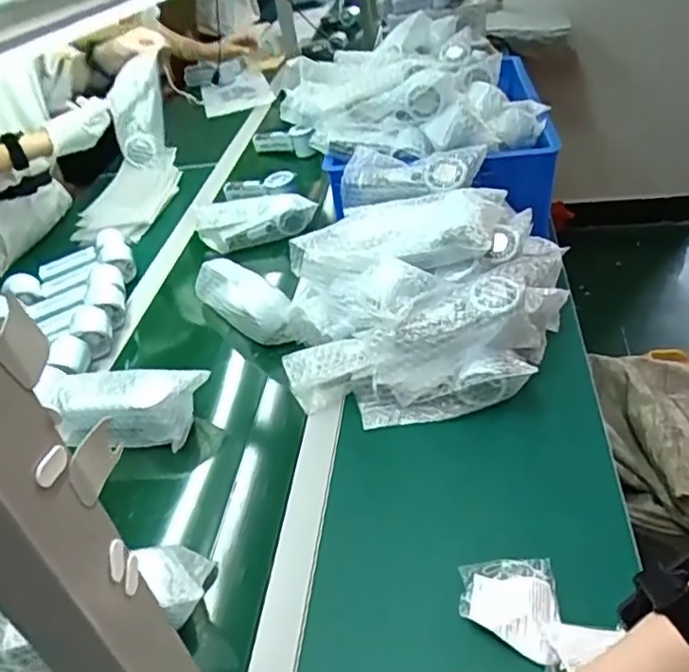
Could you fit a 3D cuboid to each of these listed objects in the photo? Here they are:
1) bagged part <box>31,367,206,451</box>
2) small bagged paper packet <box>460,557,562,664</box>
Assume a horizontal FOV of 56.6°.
[{"bbox_3d":[-0.270,0.083,0.785,0.188,0.080,0.074,0,40,8],"label":"bagged part"},{"bbox_3d":[0.143,0.233,0.557,0.080,0.011,0.091,2,41,11],"label":"small bagged paper packet"}]

